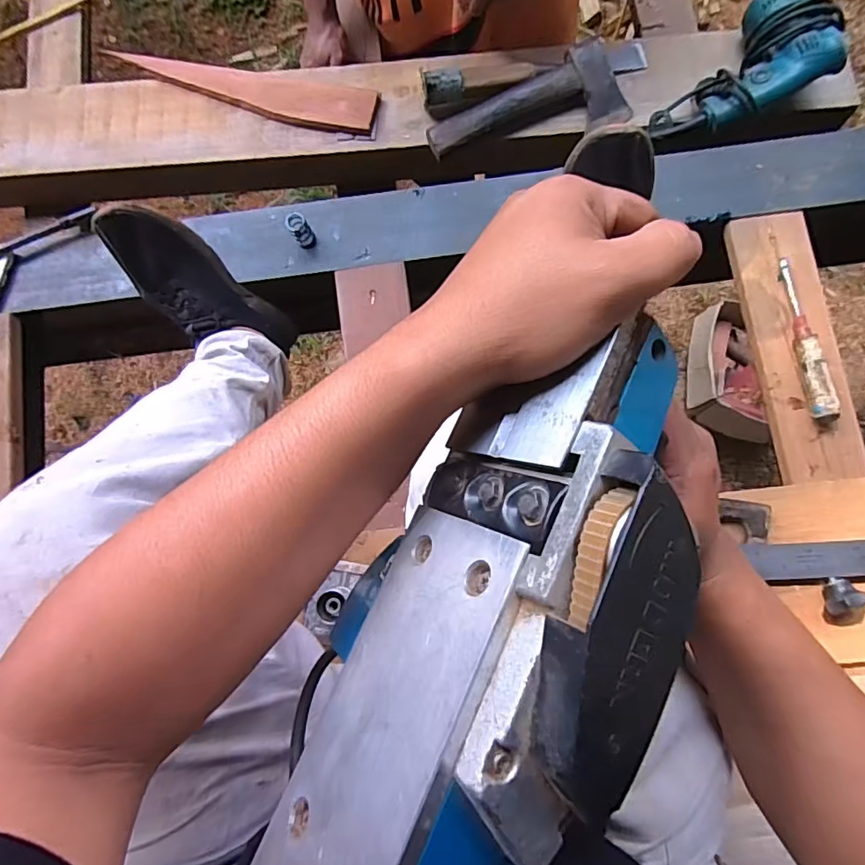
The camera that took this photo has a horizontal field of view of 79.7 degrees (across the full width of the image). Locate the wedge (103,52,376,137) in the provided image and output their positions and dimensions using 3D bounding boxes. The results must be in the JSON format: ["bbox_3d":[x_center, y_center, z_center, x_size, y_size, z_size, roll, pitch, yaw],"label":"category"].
[{"bbox_3d":[-0.272,-0.504,0.762,0.398,0.014,0.073,14,81,4],"label":"wedge"}]

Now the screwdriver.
[{"bbox_3d":[0.436,-0.110,0.603,0.023,0.029,0.196,-4,80,1],"label":"screwdriver"}]

